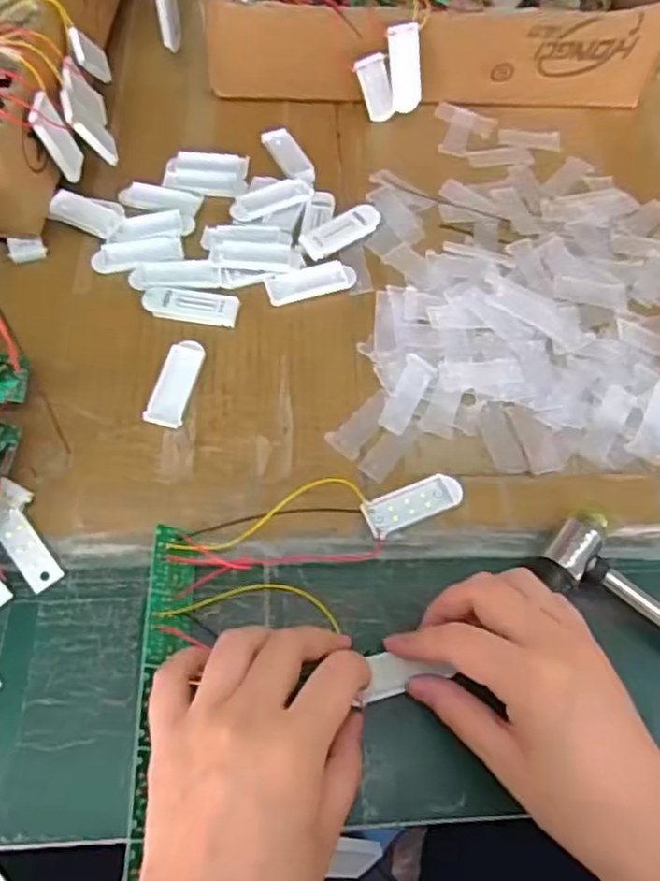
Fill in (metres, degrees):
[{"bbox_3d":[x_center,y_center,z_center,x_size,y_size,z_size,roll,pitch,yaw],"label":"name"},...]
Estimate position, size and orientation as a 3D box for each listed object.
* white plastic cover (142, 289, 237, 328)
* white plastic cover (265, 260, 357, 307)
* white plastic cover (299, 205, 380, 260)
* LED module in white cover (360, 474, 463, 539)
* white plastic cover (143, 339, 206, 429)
[{"bbox_3d":[-0.086,-0.084,0.426,0.058,0.004,0.022,8,62,1],"label":"white plastic cover"},{"bbox_3d":[-0.012,-0.103,0.440,0.057,0.004,0.022,-15,65,-11],"label":"white plastic cover"},{"bbox_3d":[0.007,-0.141,0.459,0.059,0.006,0.022,-32,69,-18],"label":"white plastic cover"},{"bbox_3d":[0.047,0.035,0.381,0.058,0.006,0.021,-23,66,-14],"label":"LED module in white cover"},{"bbox_3d":[-0.090,-0.035,0.405,0.021,0.005,0.057,12,63,3],"label":"white plastic cover"}]

